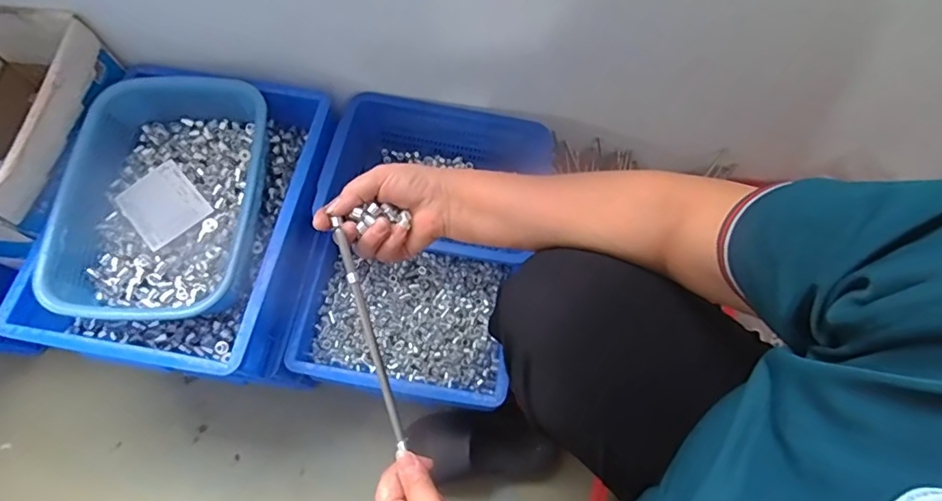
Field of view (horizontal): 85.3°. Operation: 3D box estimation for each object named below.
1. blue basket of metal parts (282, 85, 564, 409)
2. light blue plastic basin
[{"bbox_3d":[-0.083,-0.011,0.749,0.335,0.118,0.410,11,69,4],"label":"blue basket of metal parts"},{"bbox_3d":[-0.410,-0.073,0.693,0.246,0.077,0.348,2,68,1],"label":"light blue plastic basin"}]

